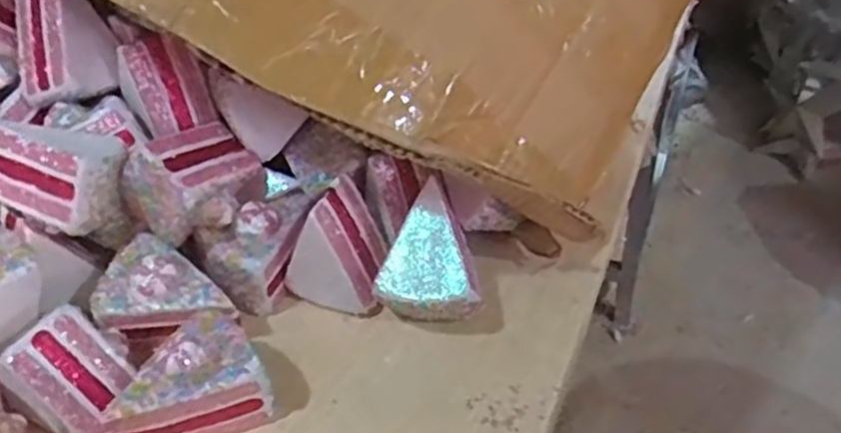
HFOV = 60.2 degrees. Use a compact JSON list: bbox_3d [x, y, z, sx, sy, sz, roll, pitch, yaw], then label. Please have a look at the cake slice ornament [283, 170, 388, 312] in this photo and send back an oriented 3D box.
[{"bbox_3d":[-0.059,0.019,0.495,0.063,0.082,0.047,2,38,7],"label":"cake slice ornament"}]

